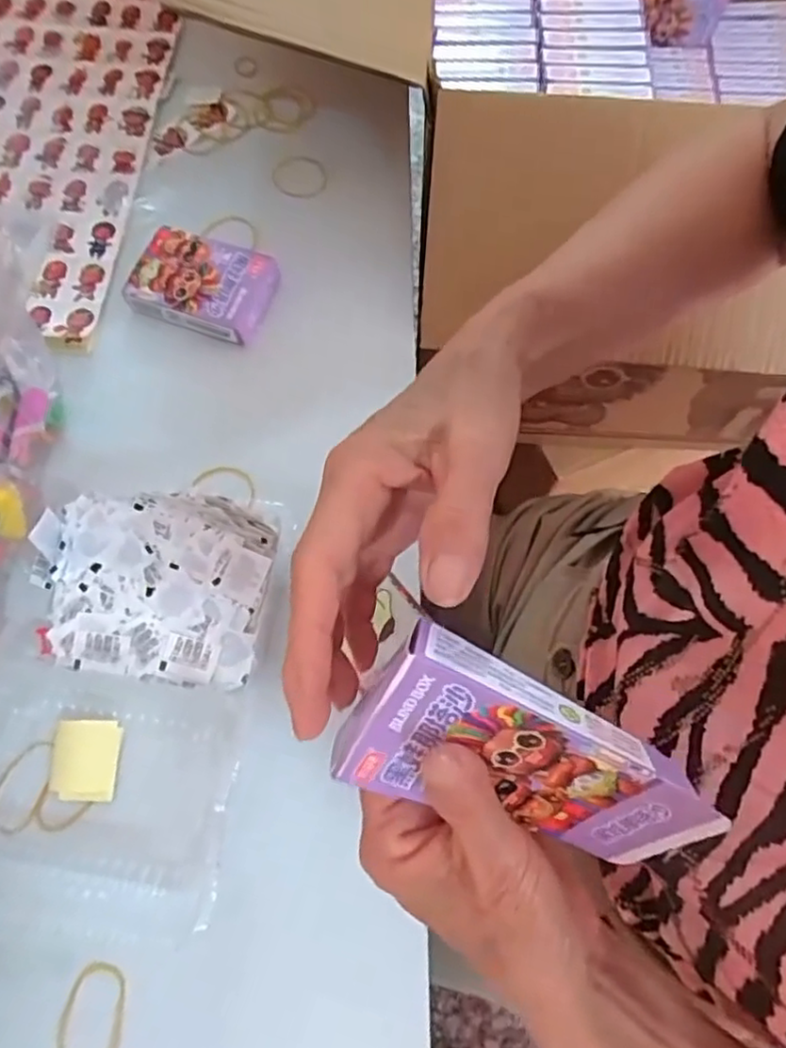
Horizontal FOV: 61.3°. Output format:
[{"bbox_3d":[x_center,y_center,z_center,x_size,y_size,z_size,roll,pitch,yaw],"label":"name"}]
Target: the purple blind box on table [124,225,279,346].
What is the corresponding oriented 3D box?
[{"bbox_3d":[-0.139,-0.175,0.487,0.097,0.026,0.067,21,71,5],"label":"purple blind box on table"}]

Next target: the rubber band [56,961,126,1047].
[{"bbox_3d":[-0.160,0.262,0.352,0.034,0.004,0.051,4,67,6],"label":"rubber band"}]

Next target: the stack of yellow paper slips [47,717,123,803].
[{"bbox_3d":[-0.180,0.137,0.387,0.039,0.006,0.044,4,71,-1],"label":"stack of yellow paper slips"}]

